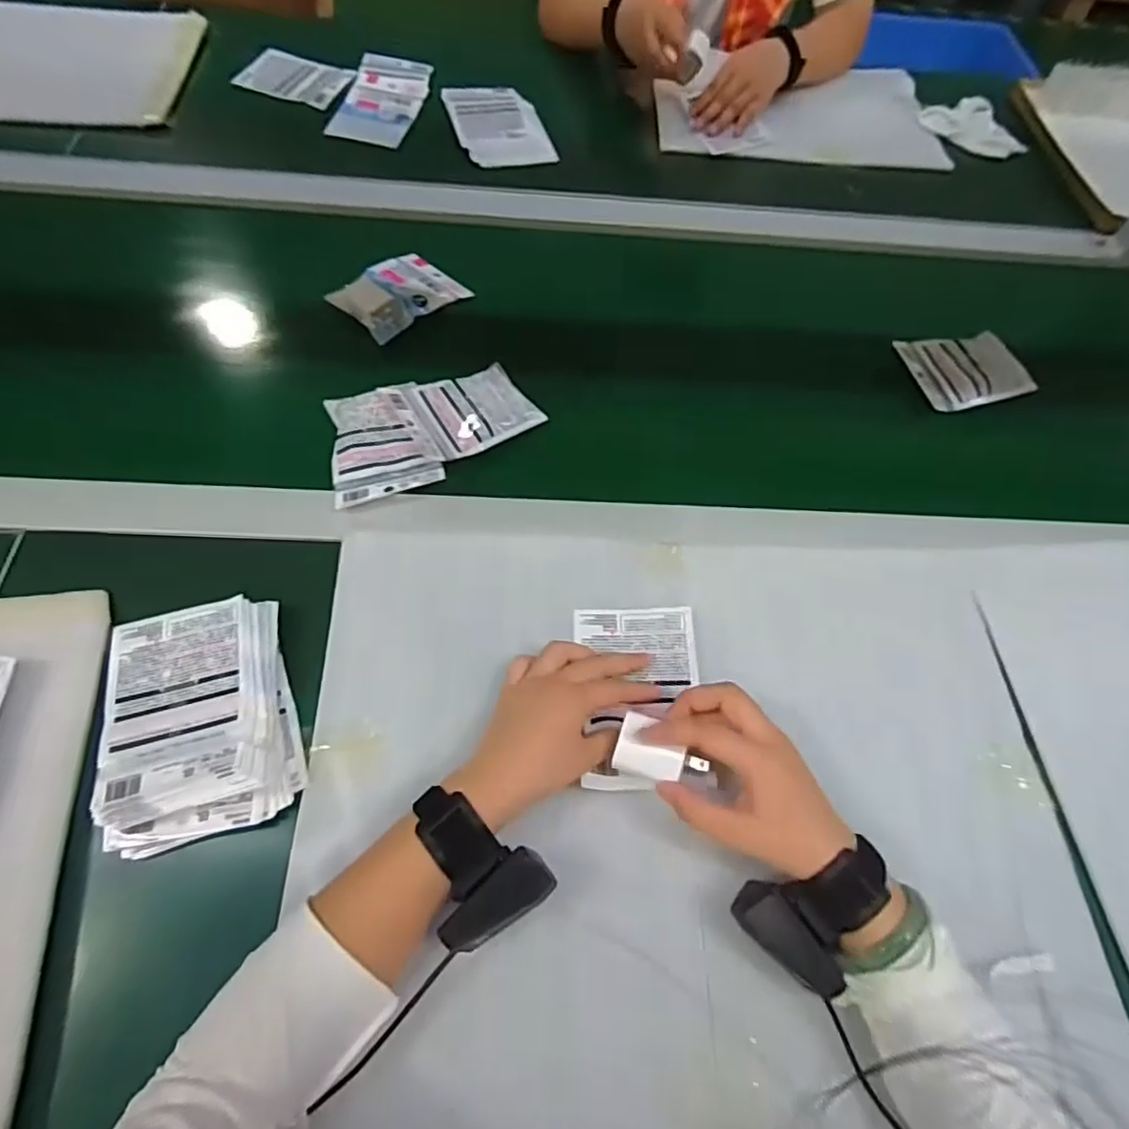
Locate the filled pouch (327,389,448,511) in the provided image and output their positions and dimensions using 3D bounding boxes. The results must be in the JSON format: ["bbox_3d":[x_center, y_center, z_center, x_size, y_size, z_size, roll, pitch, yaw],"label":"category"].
[{"bbox_3d":[-0.170,-0.116,0.563,0.092,0.021,0.121,-14,66,-9],"label":"filled pouch"}]

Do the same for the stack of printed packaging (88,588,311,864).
[{"bbox_3d":[-0.263,0.105,0.435,0.121,0.031,0.166,-17,66,-10],"label":"stack of printed packaging"}]

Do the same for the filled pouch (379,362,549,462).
[{"bbox_3d":[-0.098,-0.153,0.586,0.119,0.025,0.094,-32,70,-17],"label":"filled pouch"}]

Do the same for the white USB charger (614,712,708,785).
[{"bbox_3d":[0.067,0.126,0.412,0.061,0.018,0.038,16,65,5],"label":"white USB charger"}]

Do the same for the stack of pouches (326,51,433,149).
[{"bbox_3d":[-0.244,-0.642,0.841,0.104,0.012,0.203,7,64,1],"label":"stack of pouches"}]

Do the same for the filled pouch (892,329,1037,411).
[{"bbox_3d":[0.433,-0.216,0.667,0.118,0.015,0.098,-12,65,-8],"label":"filled pouch"}]

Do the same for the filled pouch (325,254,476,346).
[{"bbox_3d":[-0.179,-0.296,0.665,0.090,0.033,0.127,36,68,14],"label":"filled pouch"}]

